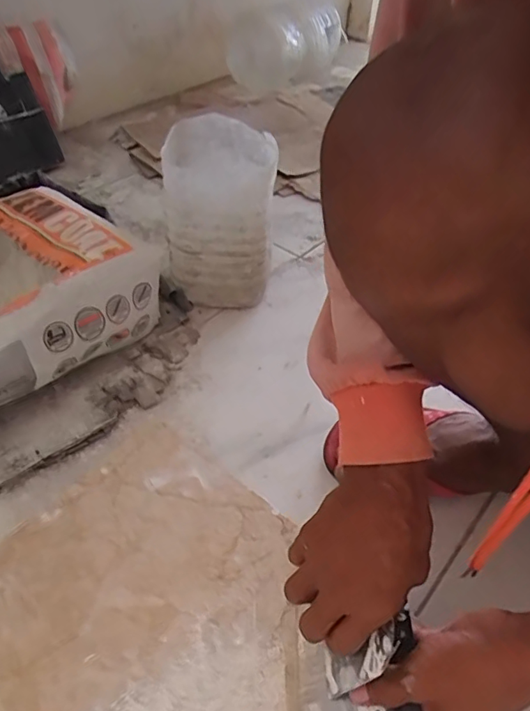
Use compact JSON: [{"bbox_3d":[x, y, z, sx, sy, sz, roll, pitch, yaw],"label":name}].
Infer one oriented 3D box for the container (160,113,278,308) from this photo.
[{"bbox_3d":[-0.054,-0.176,0.660,0.127,0.196,0.146,1,45,-1],"label":"container"}]

